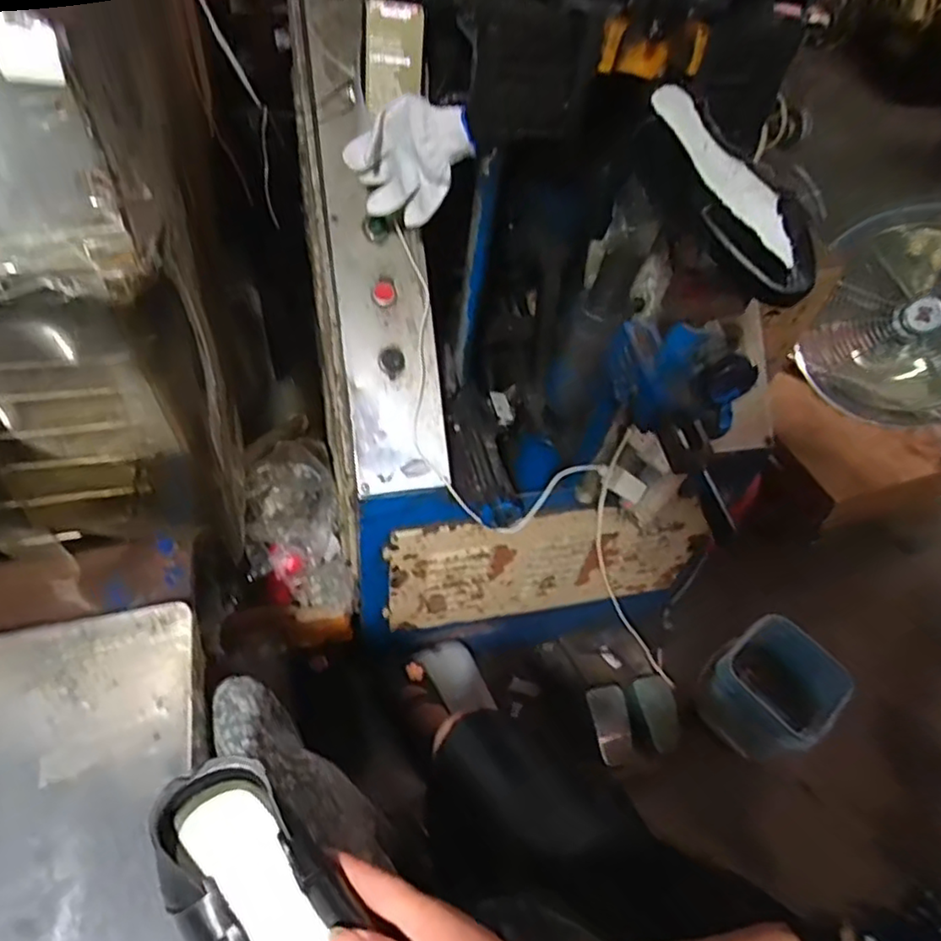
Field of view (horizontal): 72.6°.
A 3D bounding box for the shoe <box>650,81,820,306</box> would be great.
[{"bbox_3d":[0.225,-0.252,0.574,0.070,0.055,0.251,-14,70,-18],"label":"shoe"}]

